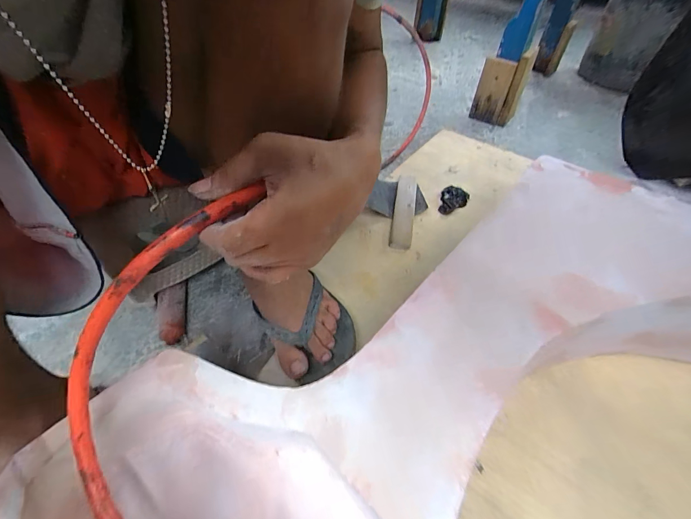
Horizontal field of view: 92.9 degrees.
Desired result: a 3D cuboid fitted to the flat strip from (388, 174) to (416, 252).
[{"bbox_3d":[0.113,-0.097,0.640,0.039,0.020,0.196,8,51,8],"label":"flat strip"}]

